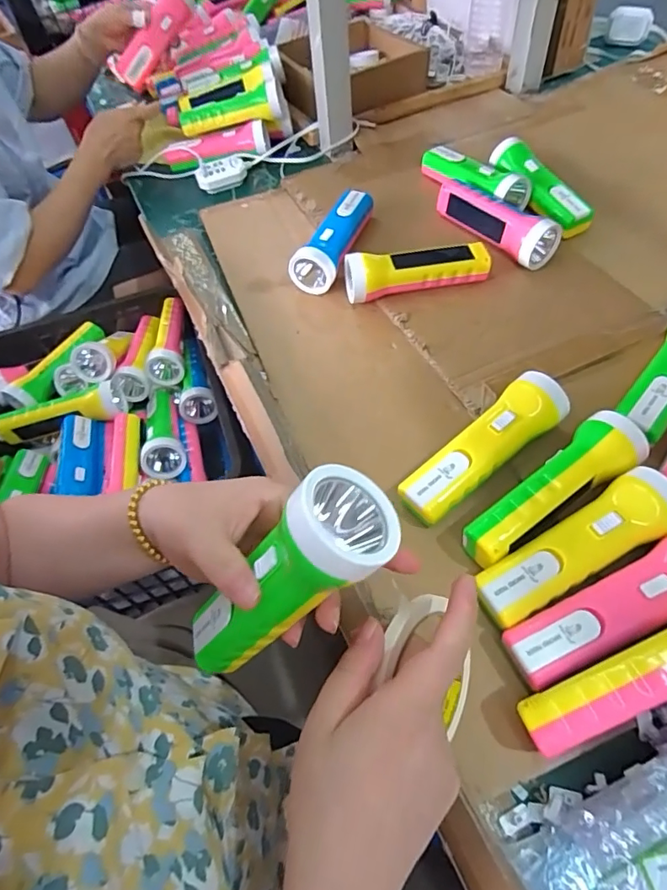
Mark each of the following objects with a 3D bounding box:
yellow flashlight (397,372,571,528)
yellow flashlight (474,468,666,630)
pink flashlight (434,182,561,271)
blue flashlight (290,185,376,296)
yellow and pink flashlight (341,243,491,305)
[{"bbox_3d":[0.129,0.004,0.436,0.166,0.052,0.049,-35,60,-18],"label":"yellow flashlight"},{"bbox_3d":[0.183,0.080,0.379,0.164,0.053,0.046,-26,58,-12],"label":"yellow flashlight"},{"bbox_3d":[0.196,-0.278,0.621,0.050,0.051,0.167,-35,60,-18],"label":"pink flashlight"},{"bbox_3d":[0.002,-0.259,0.630,0.057,0.053,0.166,16,59,15],"label":"blue flashlight"},{"bbox_3d":[0.095,-0.200,0.579,0.163,0.046,0.039,-10,56,-2],"label":"yellow and pink flashlight"}]

